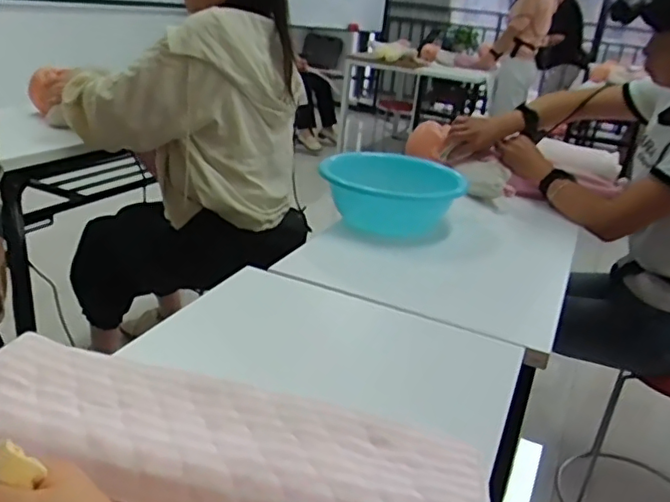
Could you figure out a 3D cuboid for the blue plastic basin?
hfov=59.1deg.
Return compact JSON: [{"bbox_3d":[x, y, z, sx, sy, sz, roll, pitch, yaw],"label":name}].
[{"bbox_3d":[0.109,-0.107,1.085,0.232,0.105,0.241,5,23,-2],"label":"blue plastic basin"}]

